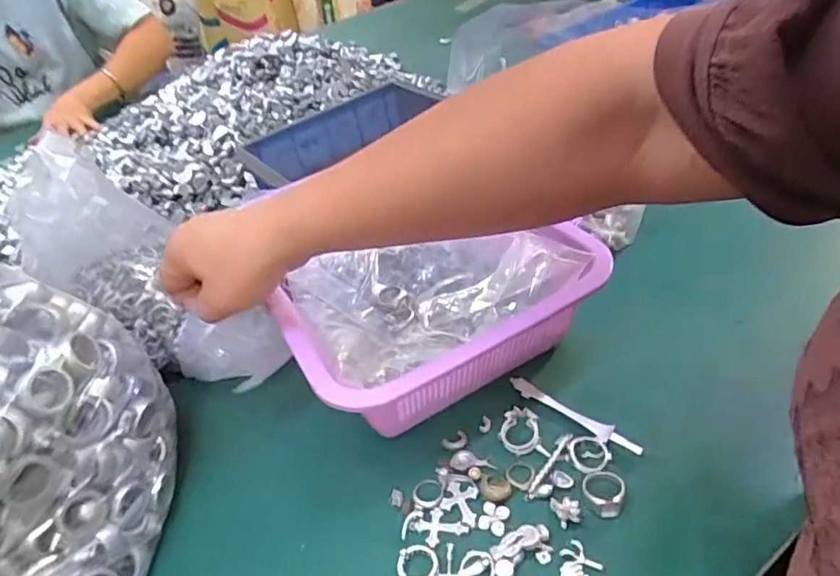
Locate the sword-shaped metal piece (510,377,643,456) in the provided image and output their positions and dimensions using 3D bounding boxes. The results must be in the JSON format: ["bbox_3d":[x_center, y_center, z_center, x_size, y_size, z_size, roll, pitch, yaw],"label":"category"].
[{"bbox_3d":[0.103,0.084,0.386,0.098,0.010,0.012,26,51,37],"label":"sword-shaped metal piece"}]

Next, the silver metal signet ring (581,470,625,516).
[{"bbox_3d":[0.110,0.119,0.340,0.024,0.012,0.029,4,41,18],"label":"silver metal signet ring"}]

